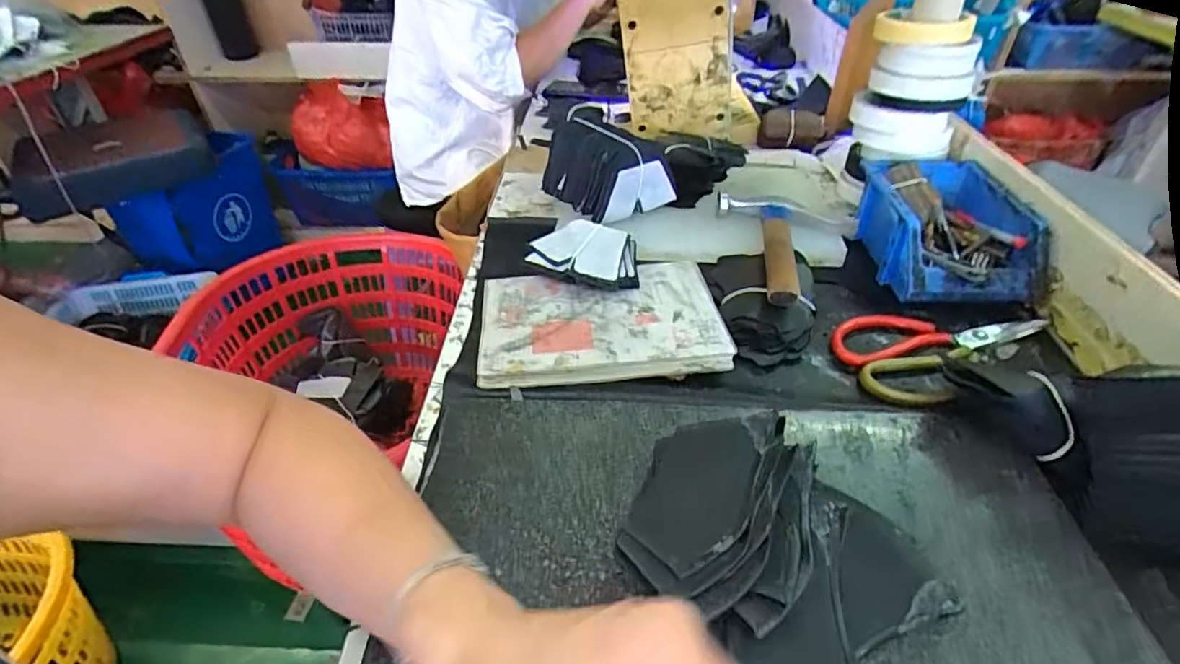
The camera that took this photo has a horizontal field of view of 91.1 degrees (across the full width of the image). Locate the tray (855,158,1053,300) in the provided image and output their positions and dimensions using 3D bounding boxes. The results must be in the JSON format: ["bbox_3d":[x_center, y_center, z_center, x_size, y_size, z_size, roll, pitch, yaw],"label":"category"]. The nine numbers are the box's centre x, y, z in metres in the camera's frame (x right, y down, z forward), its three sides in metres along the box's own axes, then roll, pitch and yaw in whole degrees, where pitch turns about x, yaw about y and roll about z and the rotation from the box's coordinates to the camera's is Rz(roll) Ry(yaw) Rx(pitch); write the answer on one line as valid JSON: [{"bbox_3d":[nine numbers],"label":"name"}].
[{"bbox_3d":[0.338,-0.099,0.557,0.132,0.071,0.174,5,40,7],"label":"tray"}]

